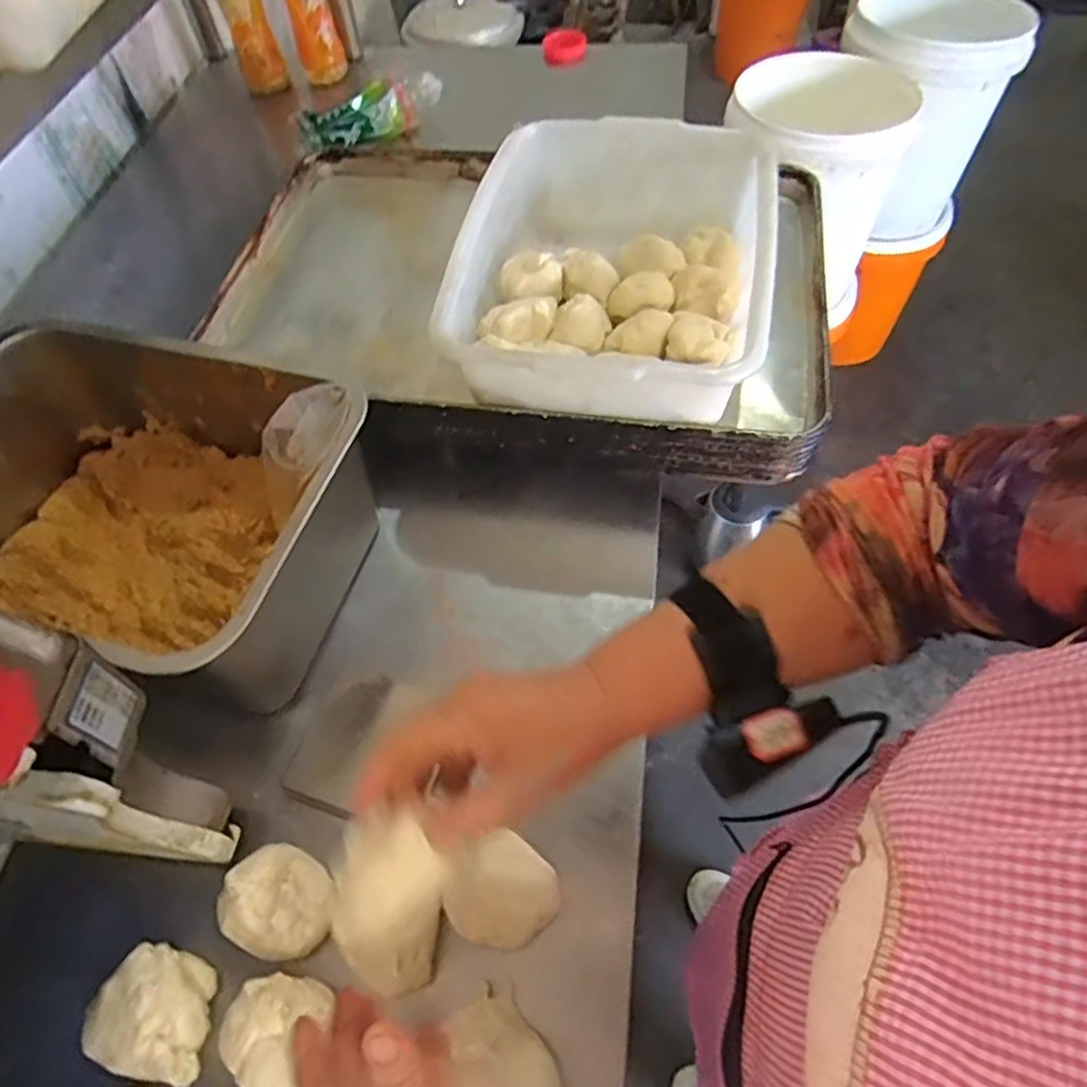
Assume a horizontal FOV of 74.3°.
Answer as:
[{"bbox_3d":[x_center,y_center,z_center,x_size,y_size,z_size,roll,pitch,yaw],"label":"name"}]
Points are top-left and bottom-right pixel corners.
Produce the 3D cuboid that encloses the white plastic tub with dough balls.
[{"bbox_3d":[0.065,-0.252,0.666,0.267,0.097,0.341,6,58,8],"label":"white plastic tub with dough balls"}]

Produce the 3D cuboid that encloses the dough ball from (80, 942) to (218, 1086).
[{"bbox_3d":[-0.243,0.295,0.453,0.075,0.040,0.066,5,58,8],"label":"dough ball"}]

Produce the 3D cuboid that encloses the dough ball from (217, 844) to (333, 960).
[{"bbox_3d":[-0.173,0.242,0.481,0.073,0.051,0.066,23,62,18],"label":"dough ball"}]

